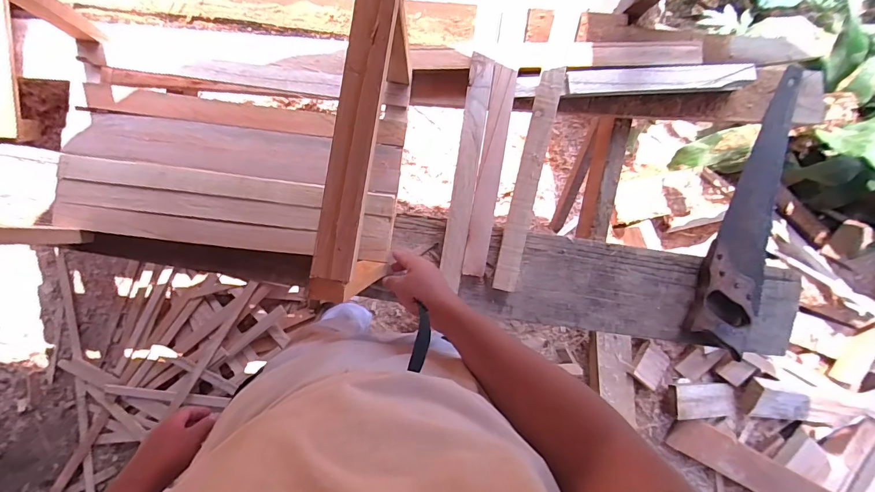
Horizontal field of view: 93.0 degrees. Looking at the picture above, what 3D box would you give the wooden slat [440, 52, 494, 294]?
[{"bbox_3d":[0.050,-0.124,0.693,0.040,0.019,0.377,9,90,0],"label":"wooden slat"}]

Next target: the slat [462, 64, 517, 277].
[{"bbox_3d":[0.087,-0.123,0.694,0.039,0.017,0.343,9,90,0],"label":"slat"}]

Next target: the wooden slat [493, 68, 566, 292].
[{"bbox_3d":[0.153,-0.109,0.694,0.042,0.018,0.371,13,90,0],"label":"wooden slat"}]

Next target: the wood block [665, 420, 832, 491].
[{"bbox_3d":[1.041,0.734,1.334,0.631,0.050,0.122,28,90,0],"label":"wood block"}]

